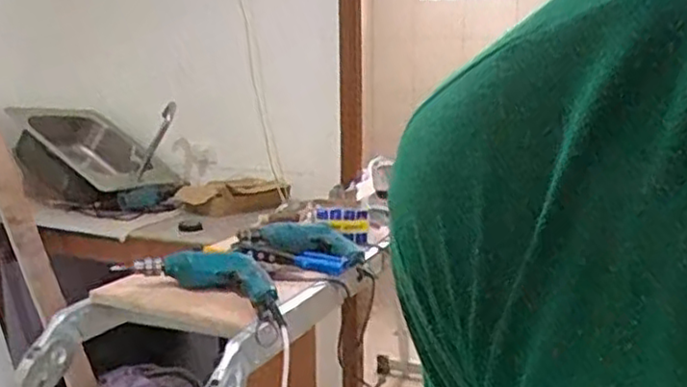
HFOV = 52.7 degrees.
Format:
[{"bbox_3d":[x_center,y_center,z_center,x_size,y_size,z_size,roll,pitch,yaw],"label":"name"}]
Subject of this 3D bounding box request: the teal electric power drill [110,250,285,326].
[{"bbox_3d":[-0.234,0.149,1.150,0.236,0.058,0.254,-1,11,0],"label":"teal electric power drill"}]

